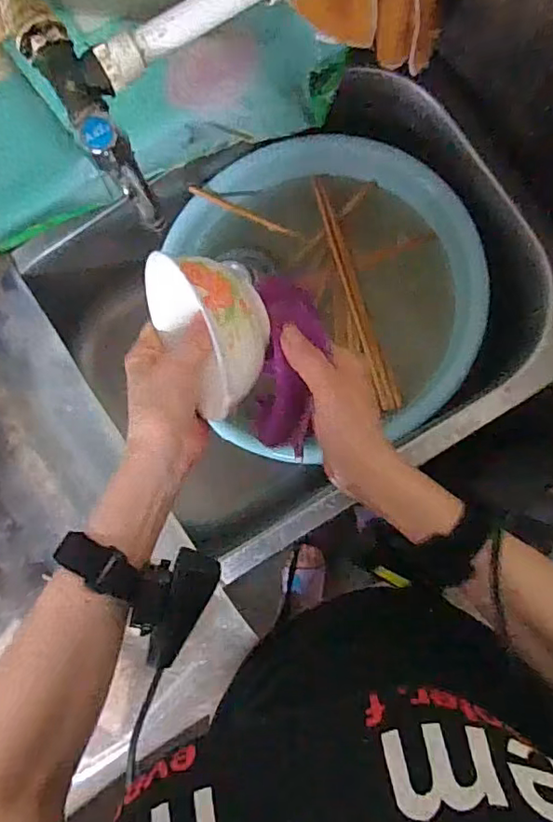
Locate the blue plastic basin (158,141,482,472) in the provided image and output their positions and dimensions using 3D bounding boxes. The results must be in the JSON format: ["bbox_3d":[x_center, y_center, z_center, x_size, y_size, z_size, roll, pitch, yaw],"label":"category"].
[{"bbox_3d":[0.060,-0.125,0.604,0.294,0.090,0.325,-20,83,2],"label":"blue plastic basin"}]

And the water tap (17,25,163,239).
[{"bbox_3d":[-0.111,-0.186,0.340,0.033,0.068,0.115,-33,83,1],"label":"water tap"}]

